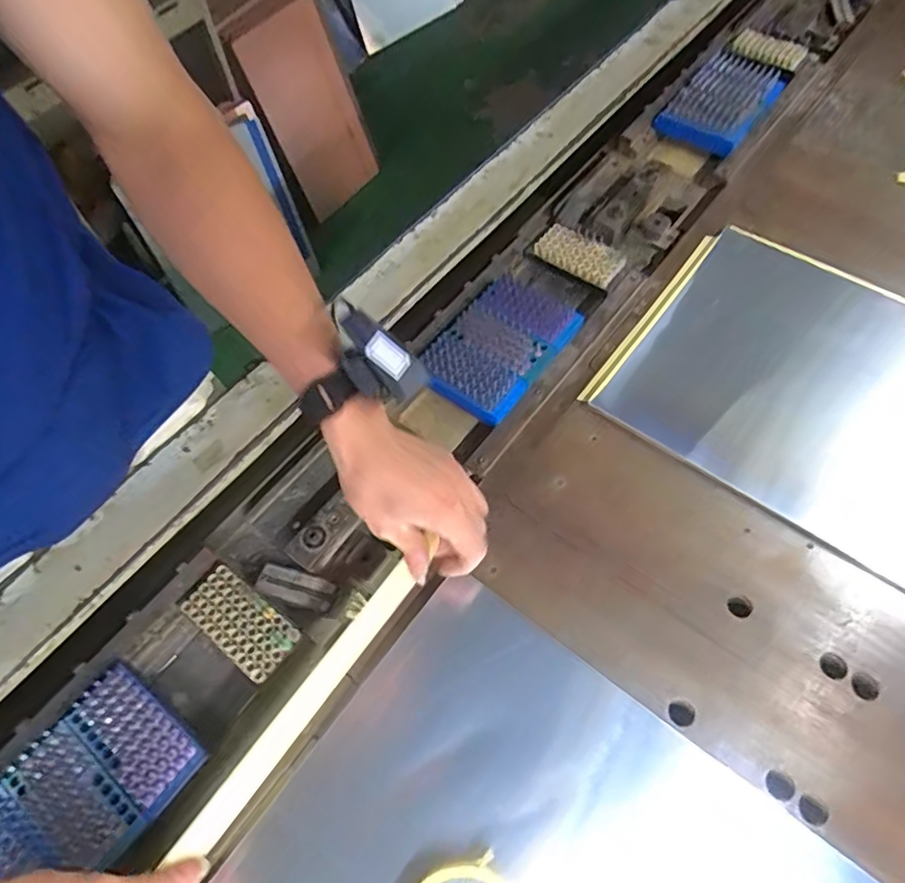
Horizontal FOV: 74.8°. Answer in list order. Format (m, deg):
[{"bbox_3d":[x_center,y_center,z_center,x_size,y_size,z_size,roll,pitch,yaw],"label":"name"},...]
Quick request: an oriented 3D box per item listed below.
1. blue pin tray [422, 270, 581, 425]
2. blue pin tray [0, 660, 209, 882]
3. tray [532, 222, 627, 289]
[{"bbox_3d":[0.053,-0.107,0.648,0.109,0.026,0.174,34,67,20],"label":"blue pin tray"},{"bbox_3d":[-0.279,0.264,0.443,0.108,0.025,0.156,37,68,20],"label":"blue pin tray"},{"bbox_3d":[0.151,-0.221,0.706,0.102,0.020,0.050,31,66,18],"label":"tray"}]

